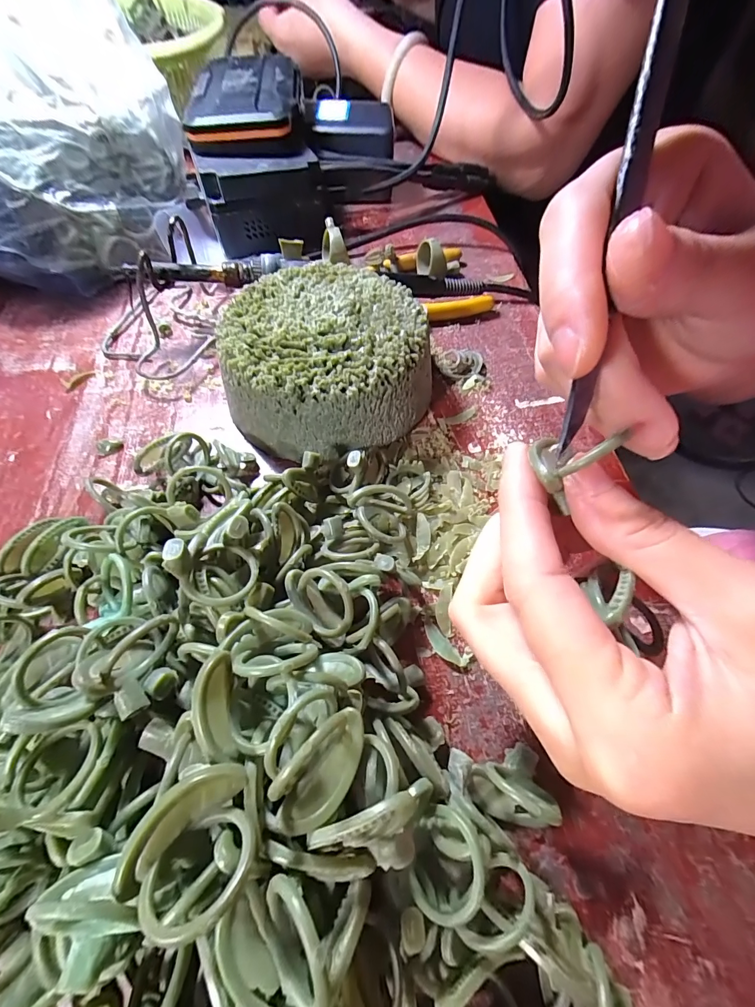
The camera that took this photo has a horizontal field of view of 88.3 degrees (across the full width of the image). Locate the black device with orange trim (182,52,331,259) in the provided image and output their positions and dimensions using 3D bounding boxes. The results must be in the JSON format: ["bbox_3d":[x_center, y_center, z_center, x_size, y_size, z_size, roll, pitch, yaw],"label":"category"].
[{"bbox_3d":[-0.088,-0.253,0.285,0.082,0.074,0.140,-12,60,-8],"label":"black device with orange trim"}]

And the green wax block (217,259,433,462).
[{"bbox_3d":[-0.025,-0.074,0.200,0.097,0.045,0.102,-7,59,-4],"label":"green wax block"}]

